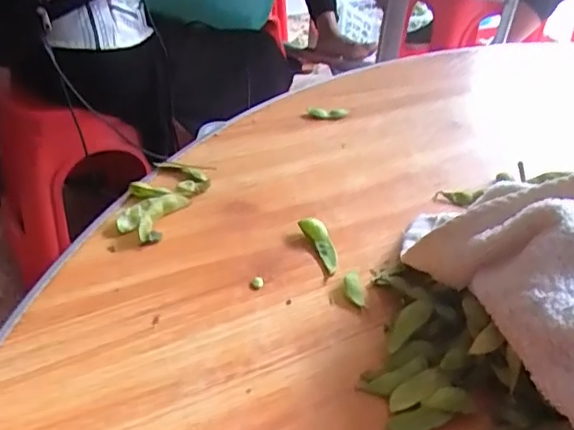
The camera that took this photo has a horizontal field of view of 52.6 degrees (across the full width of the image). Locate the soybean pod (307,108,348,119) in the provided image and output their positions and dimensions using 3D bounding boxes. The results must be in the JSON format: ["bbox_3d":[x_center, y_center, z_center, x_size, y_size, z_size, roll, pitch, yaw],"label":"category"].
[{"bbox_3d":[0.037,-0.093,0.527,0.035,0.008,0.008,-2,38,-7],"label":"soybean pod"}]

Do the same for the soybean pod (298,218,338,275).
[{"bbox_3d":[0.024,0.019,0.383,0.013,0.012,0.046,-14,41,-21],"label":"soybean pod"}]

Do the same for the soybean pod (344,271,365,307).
[{"bbox_3d":[0.041,0.045,0.356,0.012,0.004,0.029,1,38,-3],"label":"soybean pod"}]

